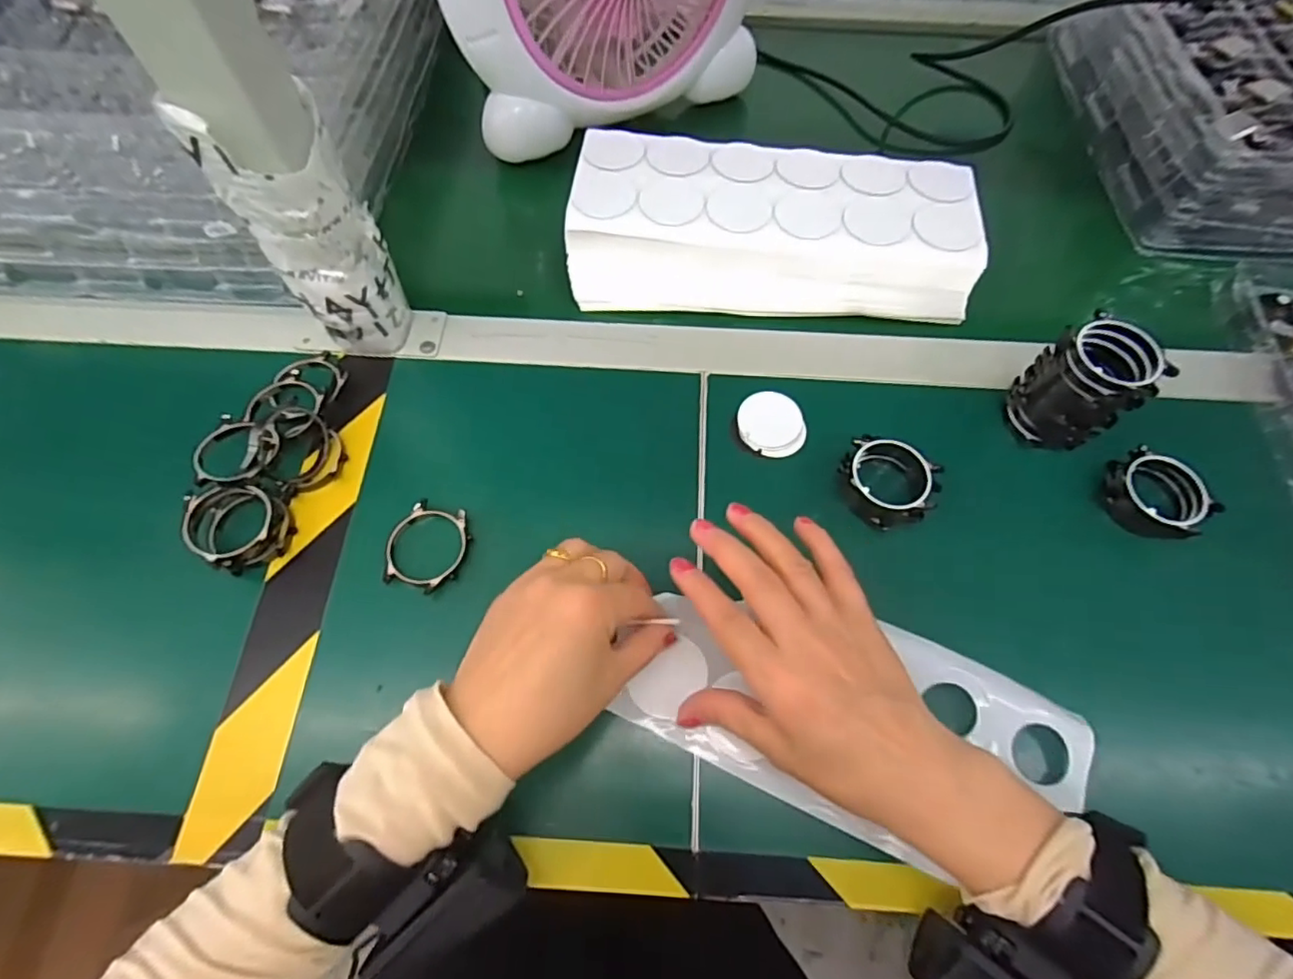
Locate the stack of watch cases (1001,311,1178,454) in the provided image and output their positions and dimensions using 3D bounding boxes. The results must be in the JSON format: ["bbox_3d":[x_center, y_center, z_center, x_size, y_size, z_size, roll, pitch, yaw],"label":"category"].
[{"bbox_3d":[0.261,-0.063,0.359,0.049,0.067,0.058,-34,69,-16],"label":"stack of watch cases"}]

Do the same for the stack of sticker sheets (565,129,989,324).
[{"bbox_3d":[0.088,-0.186,0.433,0.279,0.055,0.118,6,64,2],"label":"stack of sticker sheets"}]

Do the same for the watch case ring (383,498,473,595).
[{"bbox_3d":[-0.128,0.033,0.347,0.044,0.008,0.052,13,65,6],"label":"watch case ring"}]

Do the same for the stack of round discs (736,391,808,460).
[{"bbox_3d":[0.081,-0.043,0.389,0.041,0.006,0.046,-14,65,-7],"label":"stack of round discs"}]

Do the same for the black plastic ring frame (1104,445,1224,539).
[{"bbox_3d":[0.305,0.004,0.362,0.047,0.027,0.054,-39,71,-18],"label":"black plastic ring frame"}]

